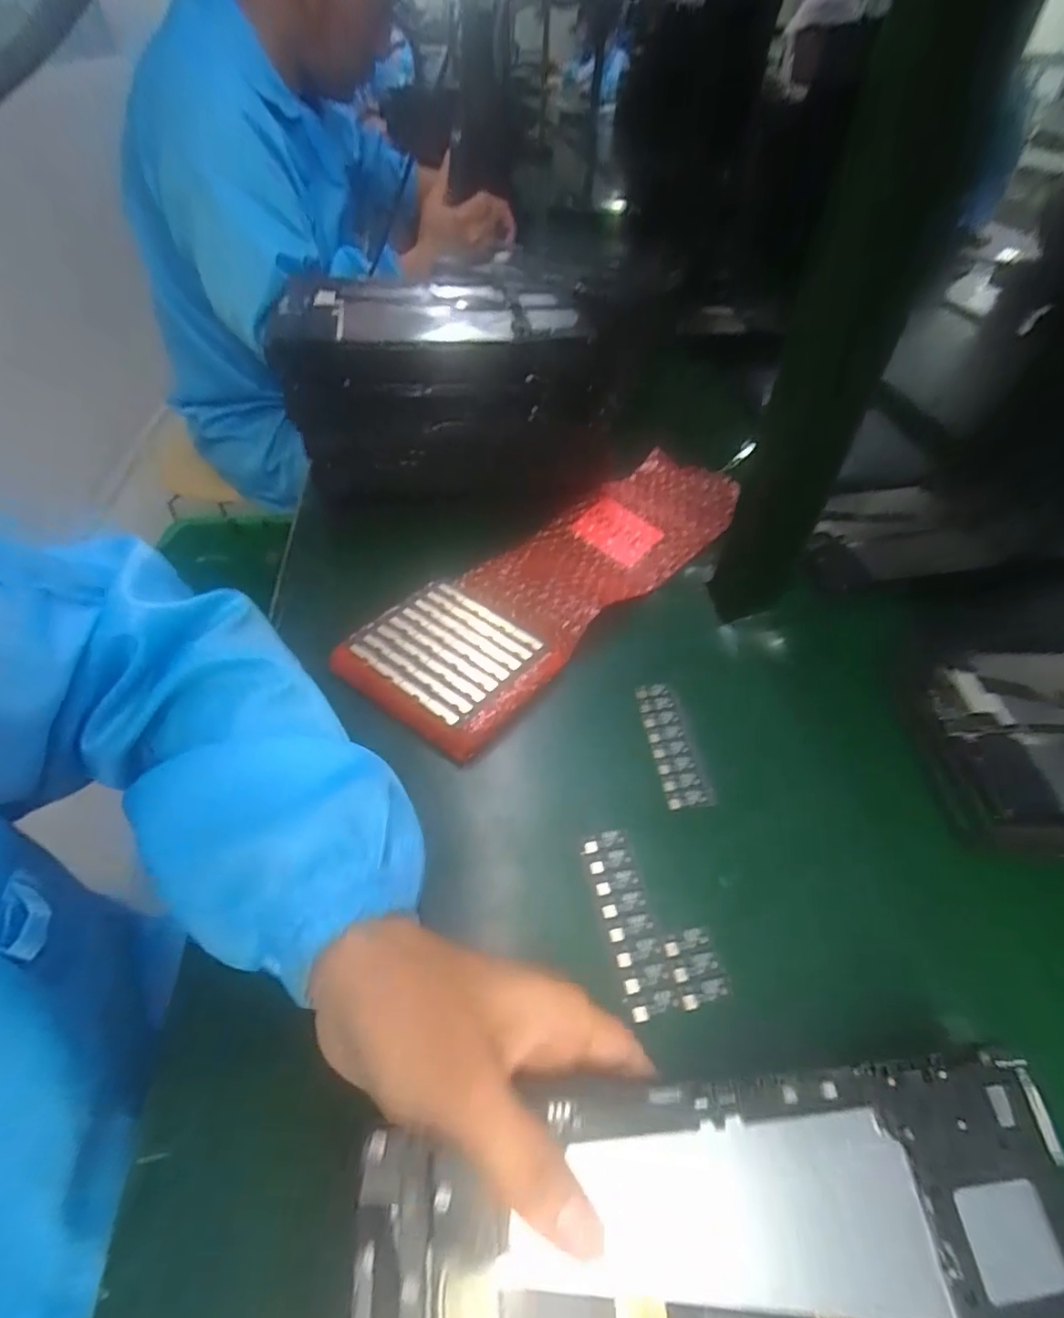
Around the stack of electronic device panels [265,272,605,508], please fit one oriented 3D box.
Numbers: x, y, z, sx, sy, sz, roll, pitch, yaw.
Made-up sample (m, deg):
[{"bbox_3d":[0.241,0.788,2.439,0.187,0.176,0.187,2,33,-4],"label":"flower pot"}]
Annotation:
[{"bbox_3d":[-0.080,-0.235,0.522,0.252,0.140,0.165,-9,49,-11],"label":"stack of electronic device panels"}]

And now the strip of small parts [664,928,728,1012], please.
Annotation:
[{"bbox_3d":[0.081,0.152,0.290,0.023,0.004,0.033,-7,49,-9],"label":"strip of small parts"}]

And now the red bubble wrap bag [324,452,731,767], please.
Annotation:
[{"bbox_3d":[0.039,-0.082,0.491,0.125,0.023,0.400,33,54,24],"label":"red bubble wrap bag"}]

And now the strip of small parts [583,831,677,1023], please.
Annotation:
[{"bbox_3d":[0.049,0.133,0.306,0.025,0.004,0.091,-6,48,-8],"label":"strip of small parts"}]

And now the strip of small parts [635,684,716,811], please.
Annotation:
[{"bbox_3d":[0.090,0.053,0.380,0.027,0.004,0.092,-4,48,-6],"label":"strip of small parts"}]

